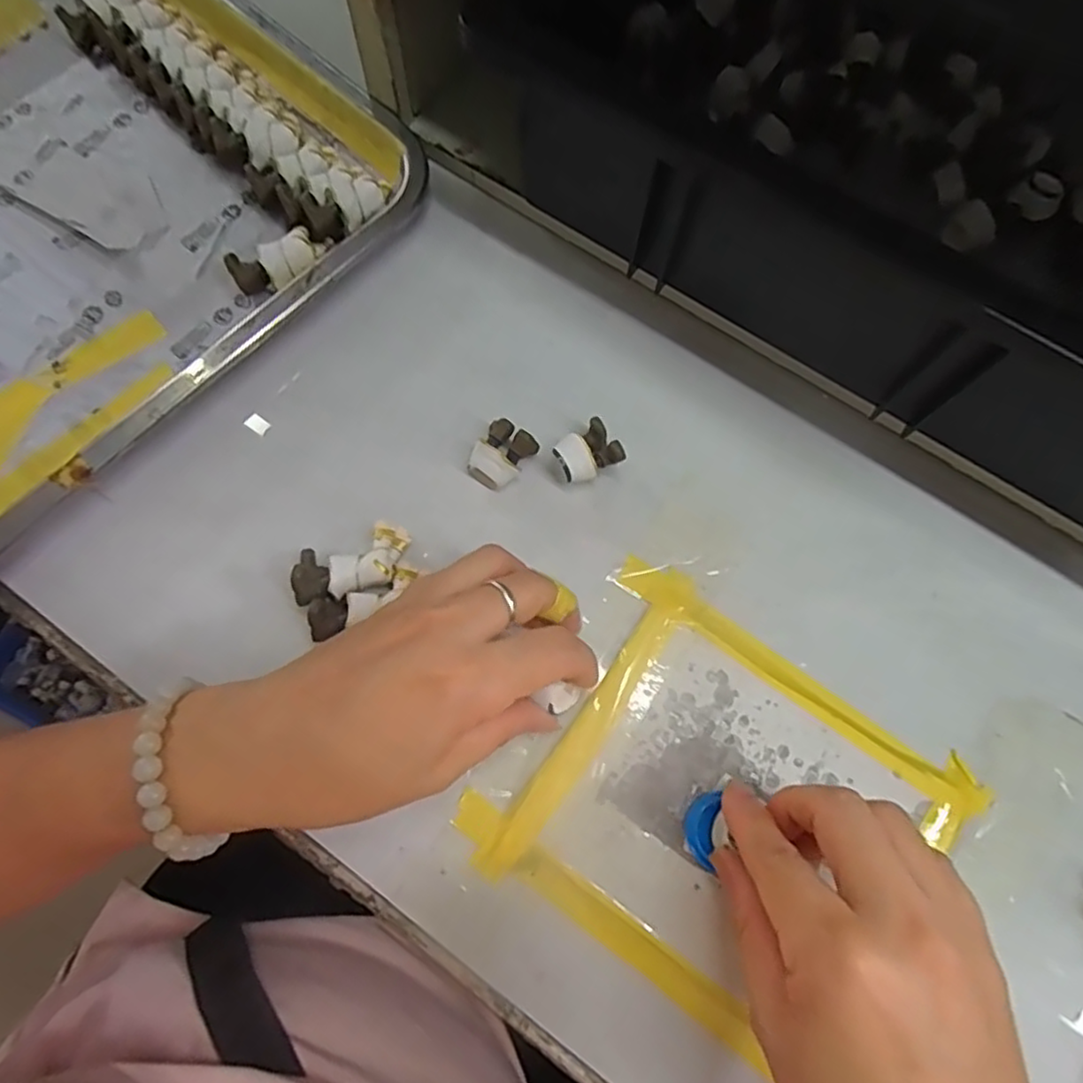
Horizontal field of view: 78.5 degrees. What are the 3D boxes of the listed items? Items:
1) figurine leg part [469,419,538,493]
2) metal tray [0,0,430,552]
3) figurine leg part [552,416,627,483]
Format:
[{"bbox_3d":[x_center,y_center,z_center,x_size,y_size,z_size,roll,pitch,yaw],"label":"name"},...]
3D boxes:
[{"bbox_3d":[-0.018,-0.039,0.295,0.021,0.018,0.028,38,77,10],"label":"figurine leg part"},{"bbox_3d":[-0.256,-0.142,0.313,0.260,0.033,0.349,37,76,10],"label":"metal tray"},{"bbox_3d":[0.019,-0.038,0.296,0.027,0.022,0.023,-28,76,-9],"label":"figurine leg part"}]

